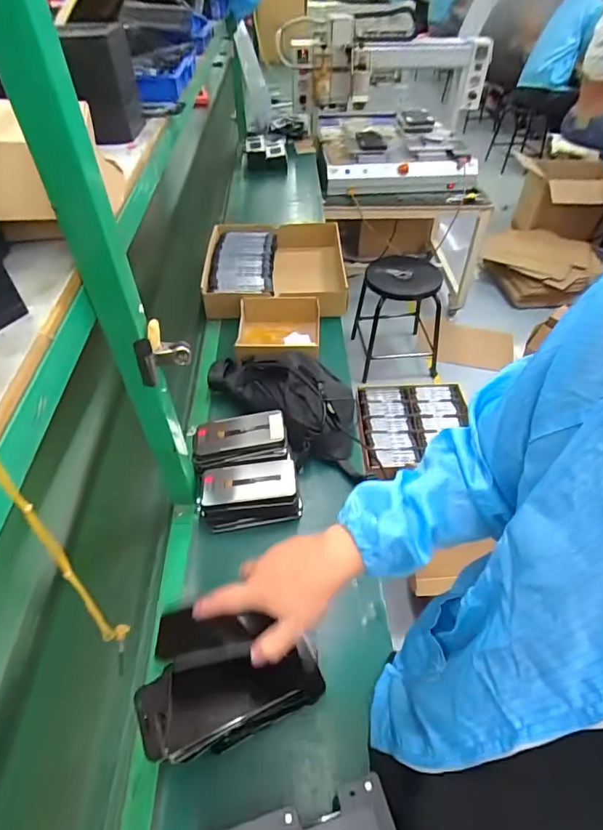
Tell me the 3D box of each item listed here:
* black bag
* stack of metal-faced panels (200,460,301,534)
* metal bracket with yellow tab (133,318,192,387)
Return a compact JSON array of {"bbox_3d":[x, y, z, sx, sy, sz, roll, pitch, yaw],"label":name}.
[{"bbox_3d":[-0.013,-0.031,0.901,0.168,0.109,0.385,-34,56,-28],"label":"black bag"},{"bbox_3d":[-0.088,0.133,0.781,0.161,0.070,0.086,-6,47,-6],"label":"stack of metal-faced panels"},{"bbox_3d":[-0.173,-0.078,0.572,0.065,0.076,0.024,-18,49,-16],"label":"metal bracket with yellow tab"}]

